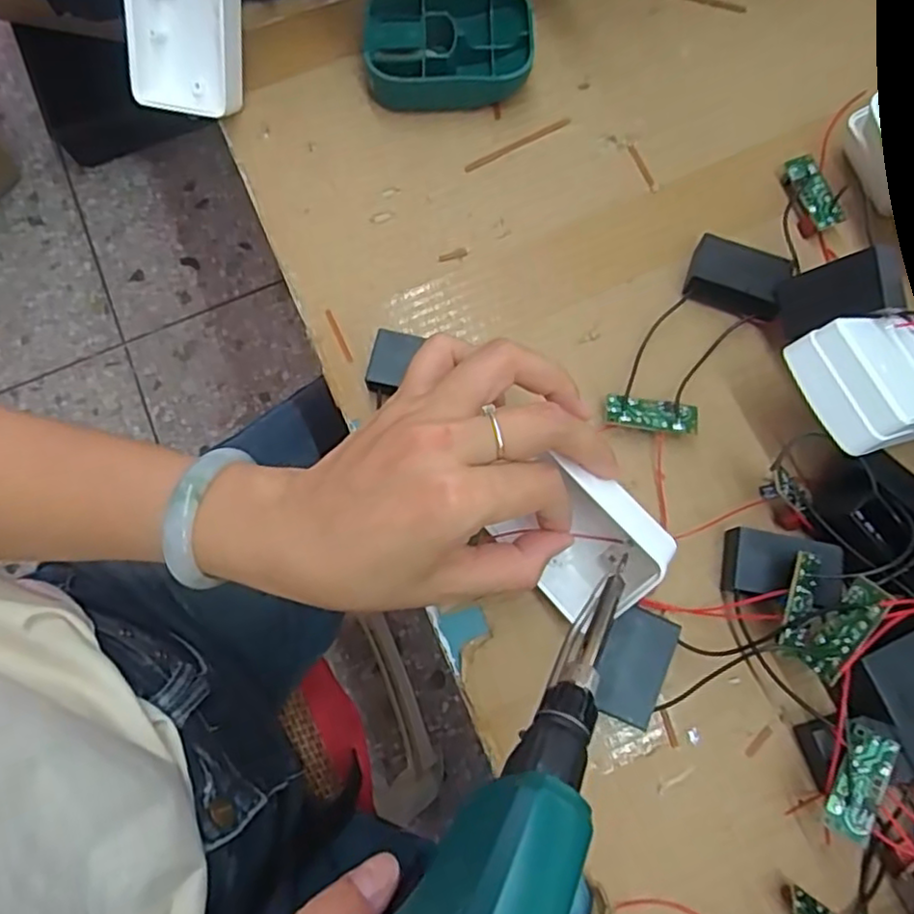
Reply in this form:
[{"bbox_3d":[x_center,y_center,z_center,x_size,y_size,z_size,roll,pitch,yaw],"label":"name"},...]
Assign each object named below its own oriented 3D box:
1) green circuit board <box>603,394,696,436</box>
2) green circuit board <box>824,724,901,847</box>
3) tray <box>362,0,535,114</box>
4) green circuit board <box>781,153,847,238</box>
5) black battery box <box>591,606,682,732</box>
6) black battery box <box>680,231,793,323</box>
[{"bbox_3d":[0.096,-0.020,0.325,0.045,0.011,0.016,7,75,3],"label":"green circuit board"},{"bbox_3d":[0.163,0.131,0.262,0.016,0.004,0.046,26,62,30],"label":"green circuit board"},{"bbox_3d":[-0.005,-0.235,0.373,0.092,0.025,0.066,-3,75,1],"label":"tray"},{"bbox_3d":[0.191,-0.142,0.354,0.018,0.014,0.043,-13,75,-2],"label":"green circuit board"},{"bbox_3d":[0.077,0.092,0.291,0.031,0.020,0.047,24,77,7],"label":"black battery box"},{"bbox_3d":[0.145,-0.092,0.338,0.047,0.017,0.033,19,76,6],"label":"black battery box"}]

